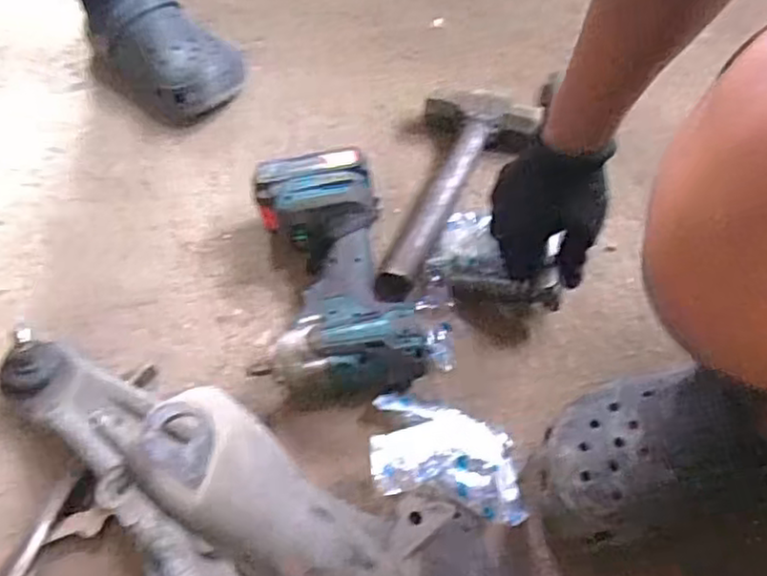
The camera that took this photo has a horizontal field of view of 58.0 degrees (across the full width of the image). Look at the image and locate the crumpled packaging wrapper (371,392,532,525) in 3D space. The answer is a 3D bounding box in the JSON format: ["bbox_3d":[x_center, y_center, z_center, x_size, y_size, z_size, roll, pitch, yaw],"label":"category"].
[{"bbox_3d":[0.046,0.120,0.520,0.116,0.056,0.102,5,53,8],"label":"crumpled packaging wrapper"}]

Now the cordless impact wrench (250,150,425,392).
[{"bbox_3d":[-0.043,-0.016,0.630,0.142,0.084,0.225,-4,52,1],"label":"cordless impact wrench"}]

